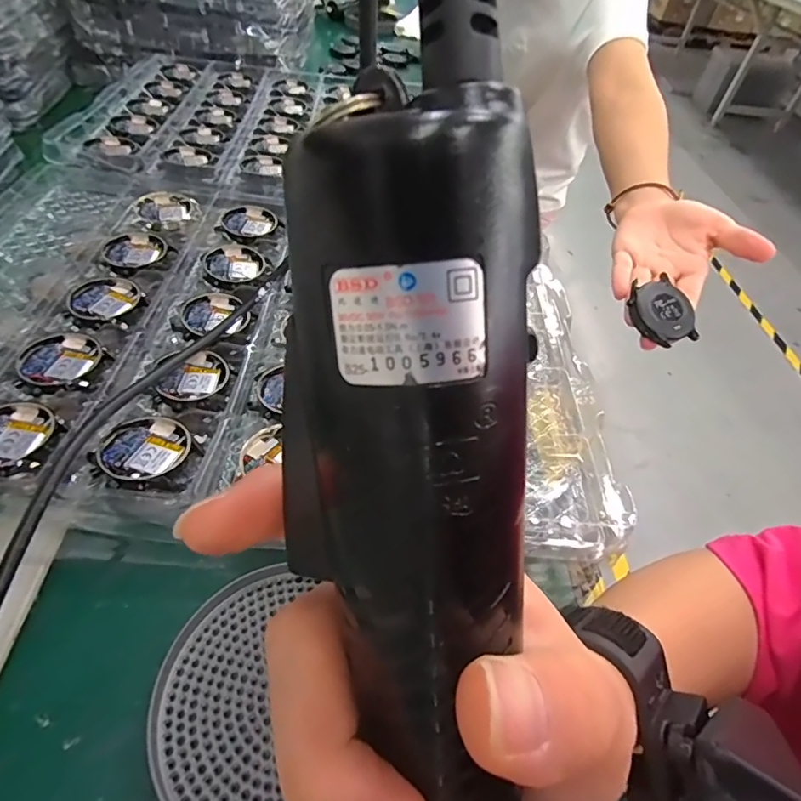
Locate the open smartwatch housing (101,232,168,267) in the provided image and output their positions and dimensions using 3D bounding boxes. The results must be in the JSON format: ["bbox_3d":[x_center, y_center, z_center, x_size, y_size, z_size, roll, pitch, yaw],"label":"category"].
[{"bbox_3d":[-0.202,-0.115,0.375,0.043,0.005,0.039,-24,56,-26],"label":"open smartwatch housing"}]

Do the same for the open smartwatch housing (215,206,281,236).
[{"bbox_3d":[-0.127,-0.150,0.415,0.044,0.005,0.046,8,48,-1],"label":"open smartwatch housing"}]

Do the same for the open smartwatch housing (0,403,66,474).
[{"bbox_3d":[-0.206,0.019,0.255,0.048,0.008,0.045,4,48,-4],"label":"open smartwatch housing"}]

